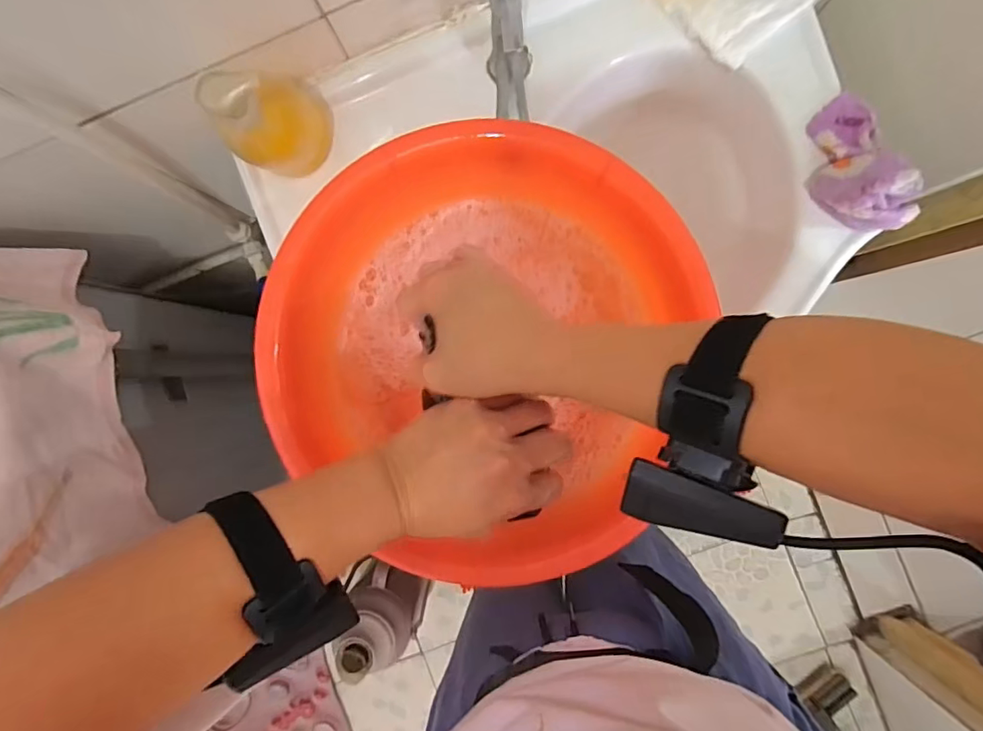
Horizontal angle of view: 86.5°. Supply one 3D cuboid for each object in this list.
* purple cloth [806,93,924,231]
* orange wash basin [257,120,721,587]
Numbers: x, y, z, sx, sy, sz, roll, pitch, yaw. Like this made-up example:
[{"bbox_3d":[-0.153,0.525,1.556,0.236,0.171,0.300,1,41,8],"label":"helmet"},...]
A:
[{"bbox_3d":[0.352,-0.194,0.495,0.081,0.051,0.134,-16,90,4],"label":"purple cloth"},{"bbox_3d":[-0.006,-0.026,0.463,0.330,0.105,0.335,0,91,4],"label":"orange wash basin"}]

